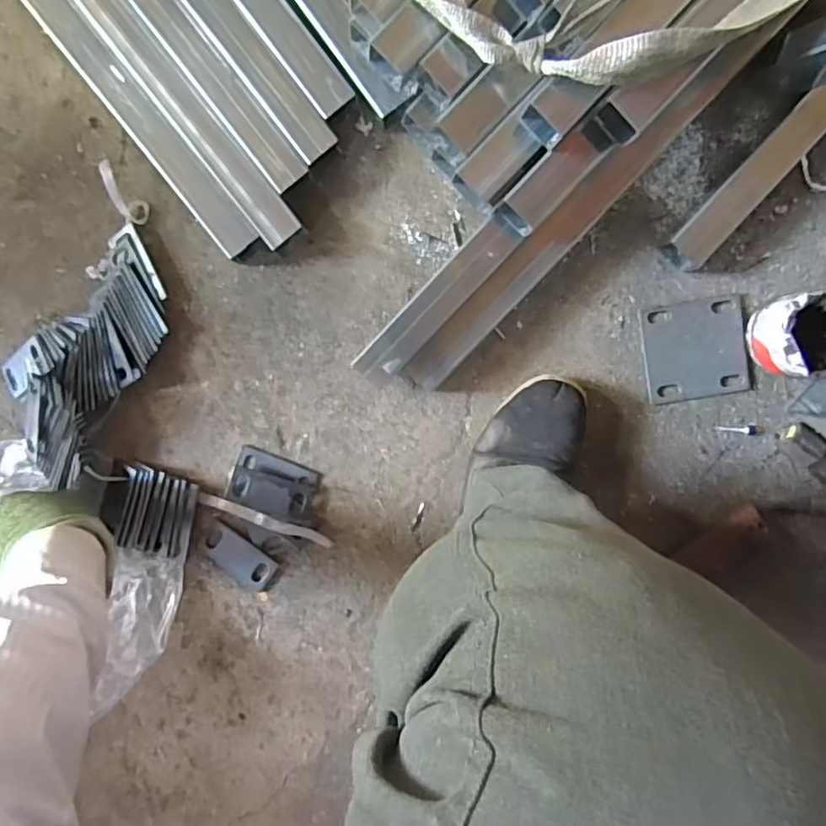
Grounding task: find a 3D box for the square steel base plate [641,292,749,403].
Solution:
[{"bbox_3d":[0.303,-0.067,0.643,0.107,0.006,0.103,-8,93,2],"label":"square steel base plate"}]

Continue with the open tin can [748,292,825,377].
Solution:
[{"bbox_3d":[0.394,-0.077,0.607,0.078,0.075,0.078,0,93,2],"label":"open tin can"}]

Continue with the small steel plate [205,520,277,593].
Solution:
[{"bbox_3d":[-0.194,0.160,0.671,0.084,0.006,0.045,38,93,0],"label":"small steel plate"}]

